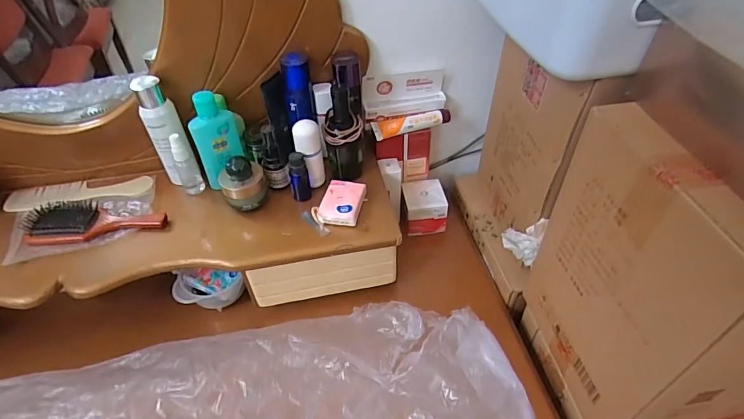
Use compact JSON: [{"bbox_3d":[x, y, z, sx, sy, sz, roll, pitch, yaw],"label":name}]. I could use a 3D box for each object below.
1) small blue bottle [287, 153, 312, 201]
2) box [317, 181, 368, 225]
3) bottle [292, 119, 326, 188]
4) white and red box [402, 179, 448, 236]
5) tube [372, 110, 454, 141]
[{"bbox_3d":[-0.106,-0.048,0.636,0.029,0.069,0.030,-9,45,-7],"label":"small blue bottle"},{"bbox_3d":[-0.042,-0.011,0.628,0.054,0.019,0.079,8,45,10],"label":"box"},{"bbox_3d":[-0.092,-0.080,0.638,0.041,0.096,0.037,-9,45,-7],"label":"bottle"},{"bbox_3d":[0.094,-0.004,0.781,0.072,0.068,0.070,-5,44,-3],"label":"white and red box"},{"bbox_3d":[0.066,-0.140,0.707,0.128,0.021,0.030,-9,45,-7],"label":"tube"}]

